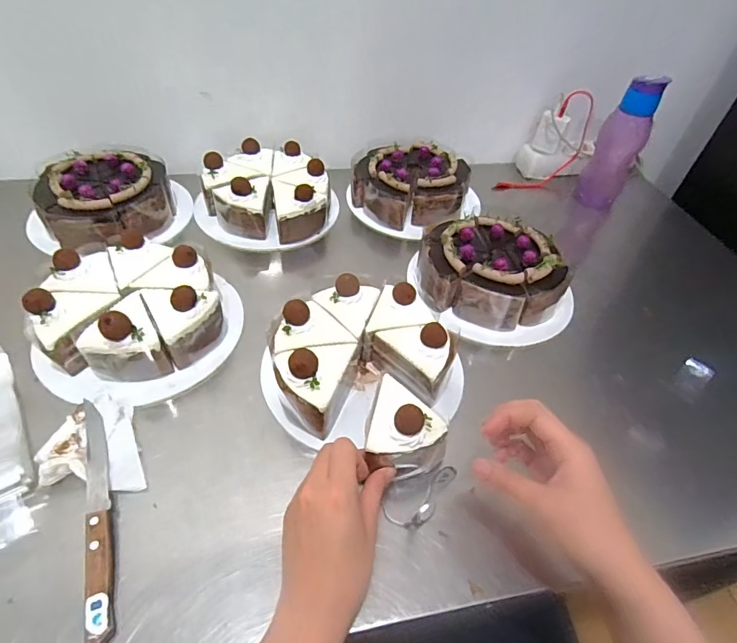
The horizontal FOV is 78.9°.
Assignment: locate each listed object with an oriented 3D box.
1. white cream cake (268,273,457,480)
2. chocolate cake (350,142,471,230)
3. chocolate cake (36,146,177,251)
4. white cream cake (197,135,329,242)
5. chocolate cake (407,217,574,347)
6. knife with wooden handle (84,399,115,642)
[{"bbox_3d":[-0.008,0.042,0.440,0.176,0.068,0.183,12,47,5],"label":"white cream cake"},{"bbox_3d":[0.065,-0.216,0.698,0.170,0.068,0.148,15,47,8],"label":"chocolate cake"},{"bbox_3d":[-0.348,-0.161,0.603,0.162,0.059,0.191,-20,52,-23],"label":"chocolate cake"},{"bbox_3d":[-0.140,-0.193,0.653,0.178,0.073,0.150,19,48,12],"label":"white cream cake"},{"bbox_3d":[0.155,-0.054,0.563,0.163,0.074,0.161,3,47,-3],"label":"chocolate cake"},{"bbox_3d":[-0.219,0.148,0.363,0.018,0.011,0.197,-13,50,-18],"label":"knife with wooden handle"}]

